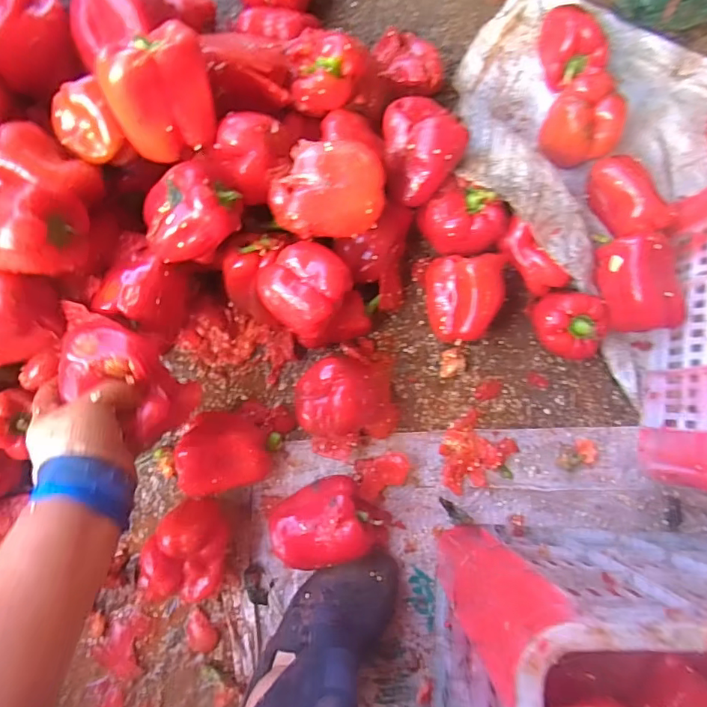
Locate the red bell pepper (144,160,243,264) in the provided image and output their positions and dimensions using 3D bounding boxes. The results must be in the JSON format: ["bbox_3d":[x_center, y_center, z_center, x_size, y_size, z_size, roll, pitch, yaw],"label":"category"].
[{"bbox_3d":[-0.157,-0.130,0.484,0.095,0.068,0.080,-41,87,-5],"label":"red bell pepper"}]

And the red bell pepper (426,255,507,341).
[{"bbox_3d":[0.131,-0.062,0.578,0.086,0.075,0.097,0,85,-2],"label":"red bell pepper"}]

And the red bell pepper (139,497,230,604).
[{"bbox_3d":[-0.175,0.208,0.535,0.080,0.072,0.099,15,84,0],"label":"red bell pepper"}]

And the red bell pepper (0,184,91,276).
[{"bbox_3d":[-0.293,-0.106,0.435,0.092,0.059,0.072,5,84,-1],"label":"red bell pepper"}]

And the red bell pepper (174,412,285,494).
[{"bbox_3d":[-0.141,0.115,0.550,0.093,0.071,0.086,23,84,0],"label":"red bell pepper"}]

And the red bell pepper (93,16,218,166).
[{"bbox_3d":[-0.180,-0.243,0.466,0.091,0.097,0.074,-23,57,-10],"label":"red bell pepper"}]

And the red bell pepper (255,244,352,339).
[{"bbox_3d":[-0.054,-0.069,0.534,0.084,0.071,0.085,0,85,-2],"label":"red bell pepper"}]

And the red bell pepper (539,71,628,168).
[{"bbox_3d":[0.274,-0.273,0.599,0.083,0.068,0.089,-8,85,-3],"label":"red bell pepper"}]

